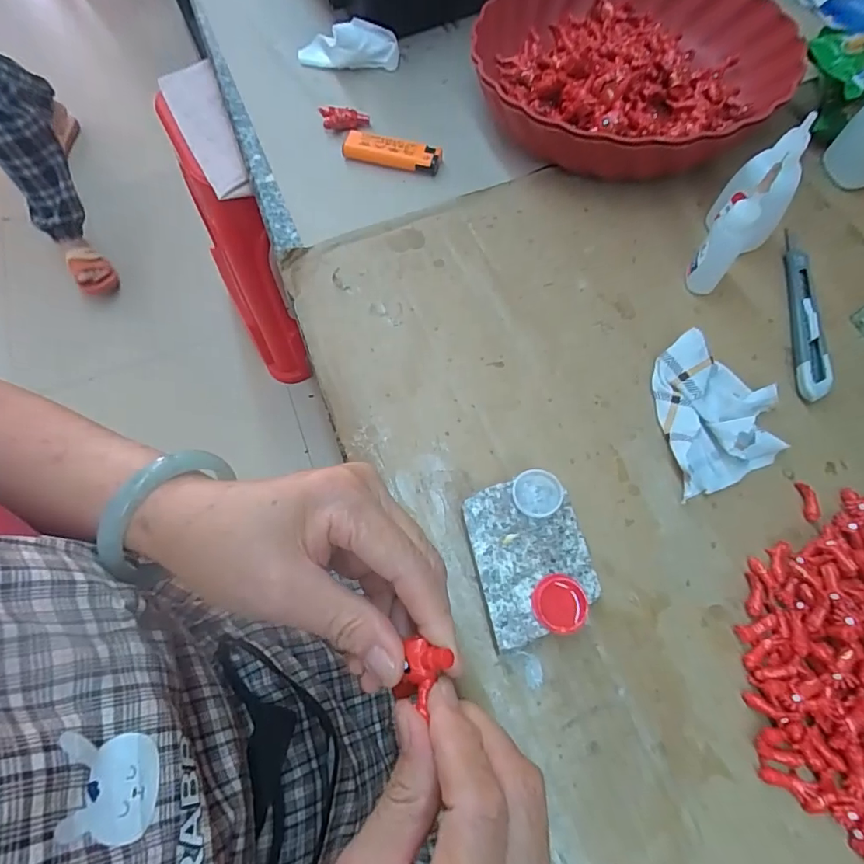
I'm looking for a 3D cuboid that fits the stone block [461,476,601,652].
[{"bbox_3d":[0.053,0.070,0.275,0.059,0.019,0.080,-13,67,-4],"label":"stone block"}]

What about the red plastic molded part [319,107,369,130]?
[{"bbox_3d":[-0.075,-0.270,0.427,0.042,0.017,0.010,7,67,5],"label":"red plastic molded part"}]

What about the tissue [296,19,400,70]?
[{"bbox_3d":[-0.080,-0.352,0.455,0.097,0.038,0.029,5,67,4],"label":"tissue"}]

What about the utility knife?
[{"bbox_3d":[0.250,-0.080,0.333,0.017,0.009,0.130,10,68,6],"label":"utility knife"}]

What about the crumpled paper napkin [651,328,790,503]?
[{"bbox_3d":[0.177,-0.013,0.307,0.068,0.018,0.098,-4,67,0],"label":"crumpled paper napkin"}]

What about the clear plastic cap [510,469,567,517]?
[{"bbox_3d":[0.059,0.034,0.278,0.028,0.004,0.026,-2,72,6],"label":"clear plastic cap"}]

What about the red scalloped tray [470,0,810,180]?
[{"bbox_3d":[0.152,-0.300,0.405,0.249,0.049,0.235,-42,72,-15],"label":"red scalloped tray"}]

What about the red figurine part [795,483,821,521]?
[{"bbox_3d":[0.219,0.040,0.290,0.007,0.006,0.022,-6,67,-1],"label":"red figurine part"}]

